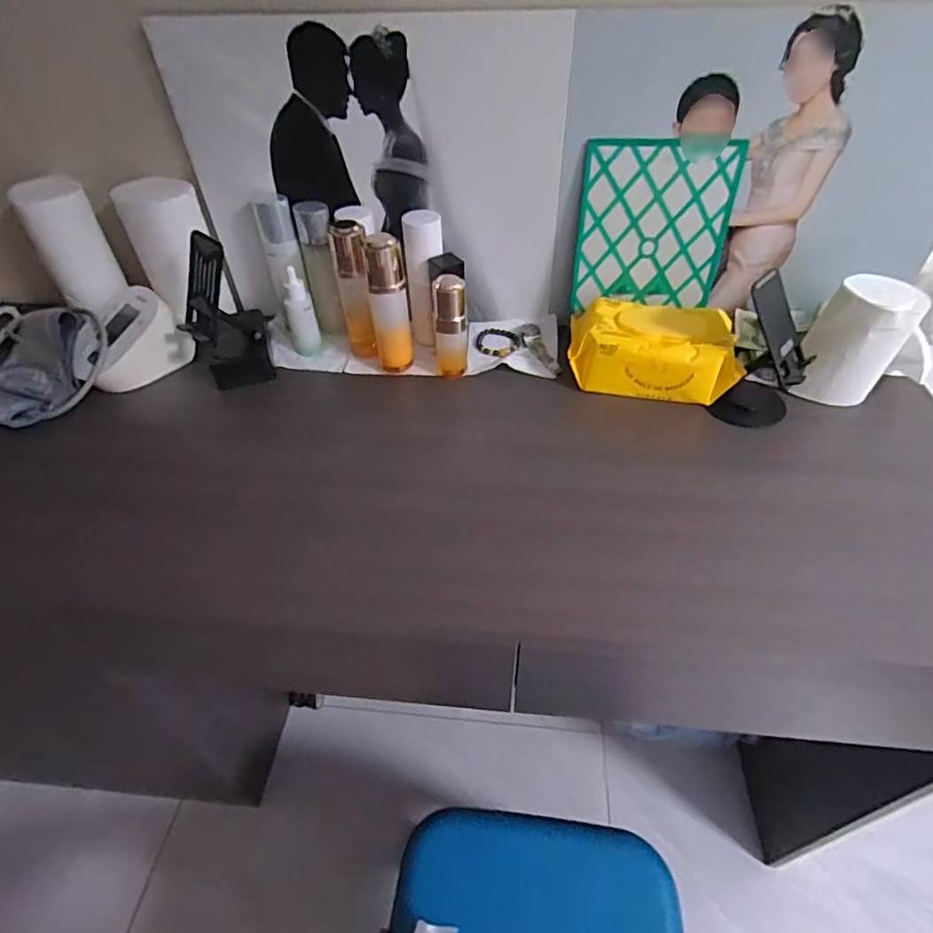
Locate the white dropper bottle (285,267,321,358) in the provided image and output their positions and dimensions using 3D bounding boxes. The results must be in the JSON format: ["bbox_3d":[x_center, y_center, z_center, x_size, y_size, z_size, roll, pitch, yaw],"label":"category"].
[{"bbox_3d":[-0.213,-0.194,0.697,0.028,0.102,0.036,17,49,18],"label":"white dropper bottle"}]

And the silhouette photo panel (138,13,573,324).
[{"bbox_3d":[-0.109,-0.335,0.664,0.447,0.315,0.027,2,46,3],"label":"silhouette photo panel"}]

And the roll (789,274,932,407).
[{"bbox_3d":[0.422,-0.131,0.601,0.082,0.127,0.073,34,56,30],"label":"roll"}]

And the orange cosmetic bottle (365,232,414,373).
[{"bbox_3d":[-0.089,-0.185,0.640,0.042,0.153,0.035,-9,46,-7],"label":"orange cosmetic bottle"}]

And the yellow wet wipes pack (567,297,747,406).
[{"bbox_3d":[0.219,-0.139,0.651,0.190,0.067,0.110,6,46,7],"label":"yellow wet wipes pack"}]

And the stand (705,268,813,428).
[{"bbox_3d":[0.329,-0.119,0.594,0.077,0.141,0.082,26,52,25],"label":"stand"}]

